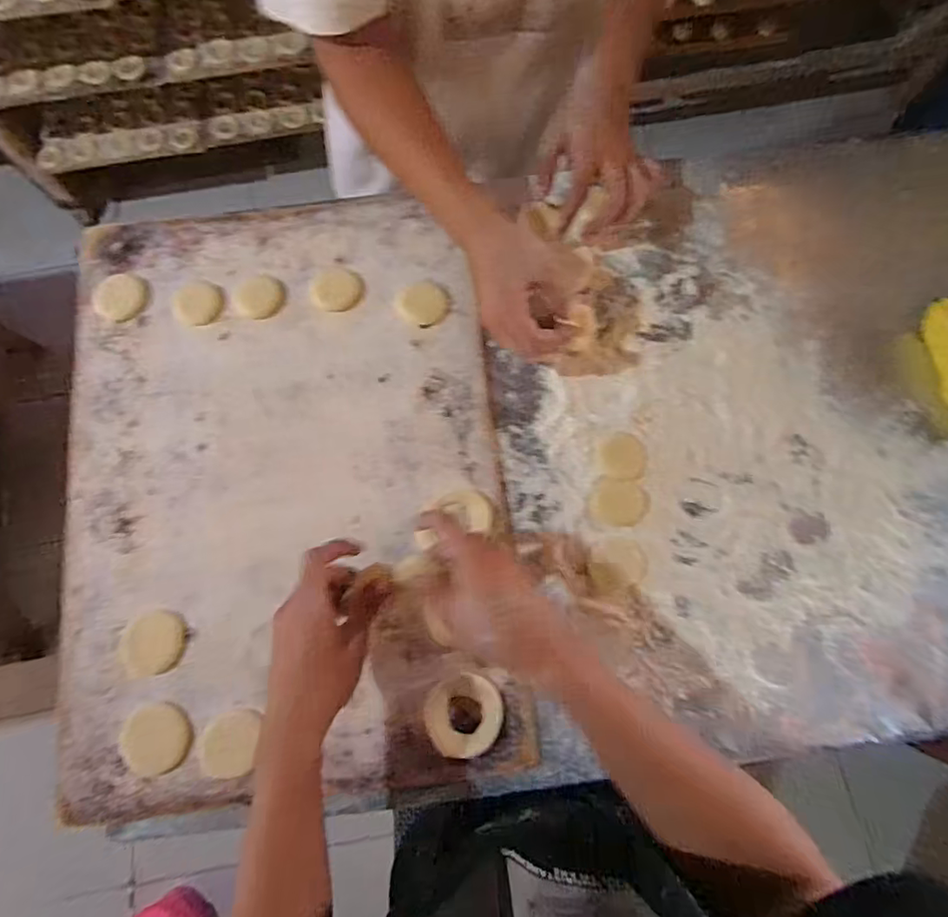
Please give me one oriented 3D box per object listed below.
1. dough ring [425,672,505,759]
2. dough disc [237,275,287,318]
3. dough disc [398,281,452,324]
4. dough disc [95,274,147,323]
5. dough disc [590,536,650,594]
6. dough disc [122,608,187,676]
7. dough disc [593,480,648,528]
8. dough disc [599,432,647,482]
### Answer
[{"bbox_3d":[-0.008,0.230,0.526,0.068,0.009,0.069,0,75,1],"label":"dough ring"},{"bbox_3d":[-0.228,-0.174,0.630,0.050,0.005,0.048,0,75,1],"label":"dough disc"},{"bbox_3d":[-0.054,-0.168,0.633,0.053,0.005,0.049,-8,76,-1],"label":"dough disc"},{"bbox_3d":[-0.376,-0.171,0.624,0.056,0.011,0.053,0,75,1],"label":"dough disc"},{"bbox_3d":[0.140,0.104,0.569,0.055,0.004,0.052,0,75,1],"label":"dough disc"},{"bbox_3d":[-0.300,0.173,0.549,0.062,0.011,0.055,-14,76,-3],"label":"dough disc"},{"bbox_3d":[0.145,0.044,0.581,0.053,0.007,0.045,0,75,1],"label":"dough disc"},{"bbox_3d":[0.151,-0.002,0.592,0.047,0.004,0.047,0,75,1],"label":"dough disc"}]

